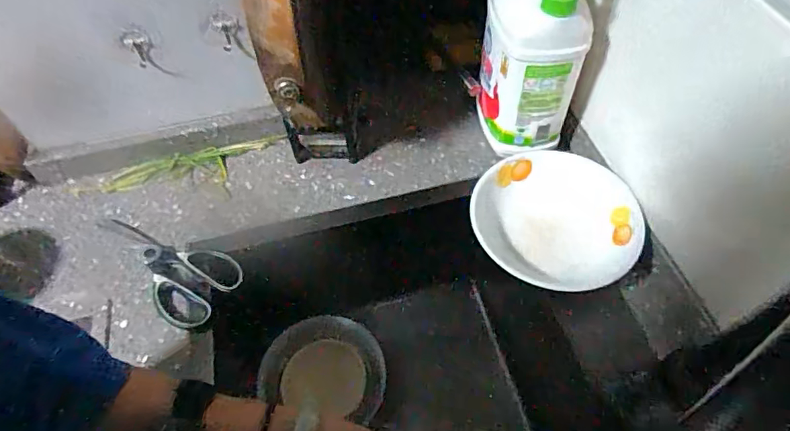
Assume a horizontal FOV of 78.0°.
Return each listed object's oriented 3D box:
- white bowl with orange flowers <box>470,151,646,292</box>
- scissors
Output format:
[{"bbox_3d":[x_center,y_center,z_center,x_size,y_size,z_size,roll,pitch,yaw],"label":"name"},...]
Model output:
[{"bbox_3d":[0.166,0.007,0.538,0.163,0.058,0.154,-1,55,2],"label":"white bowl with orange flowers"},{"bbox_3d":[-0.267,0.050,0.553,0.195,0.015,0.088,27,61,20],"label":"scissors"}]

